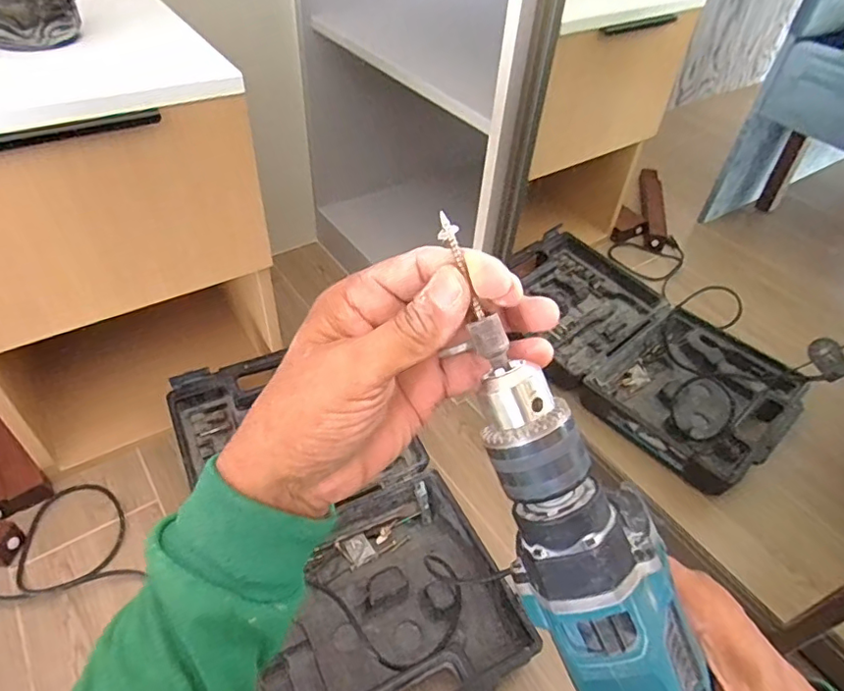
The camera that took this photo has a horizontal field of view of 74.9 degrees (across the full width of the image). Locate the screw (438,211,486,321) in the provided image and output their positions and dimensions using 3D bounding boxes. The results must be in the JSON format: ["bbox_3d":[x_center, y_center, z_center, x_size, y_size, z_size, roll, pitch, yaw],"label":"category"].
[{"bbox_3d":[0.017,-0.033,0.235,0.005,0.048,0.007,-33,21,-33],"label":"screw"}]

